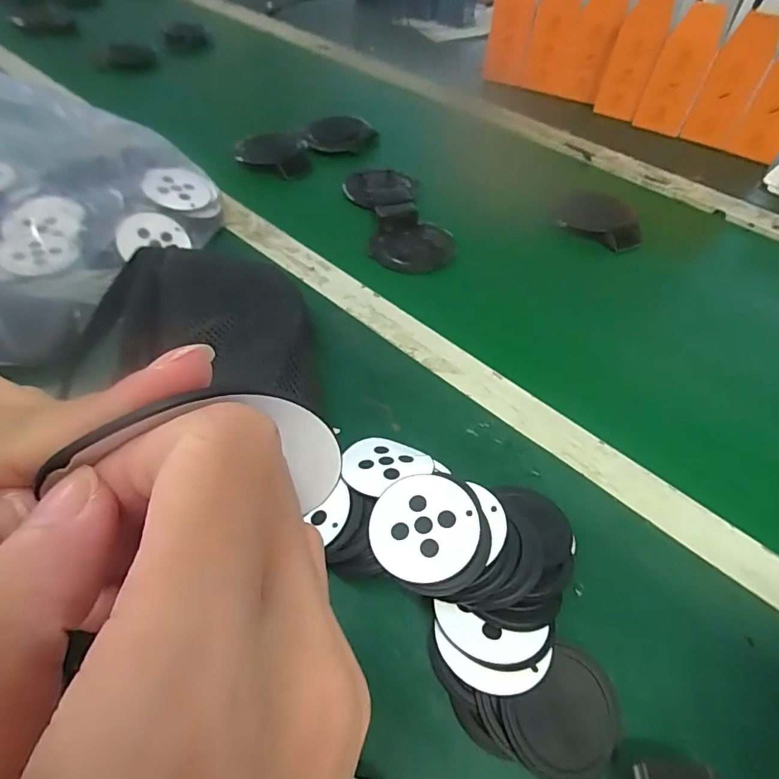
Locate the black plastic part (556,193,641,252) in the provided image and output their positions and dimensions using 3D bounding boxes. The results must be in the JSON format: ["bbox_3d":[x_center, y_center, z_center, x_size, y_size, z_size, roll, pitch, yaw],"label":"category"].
[{"bbox_3d":[0.237,-0.192,0.533,0.092,0.029,0.049,27,54,17],"label":"black plastic part"}]

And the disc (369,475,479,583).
[{"bbox_3d":[0.020,0.078,0.273,0.061,0.004,0.061,-5,52,6],"label":"disc"}]

